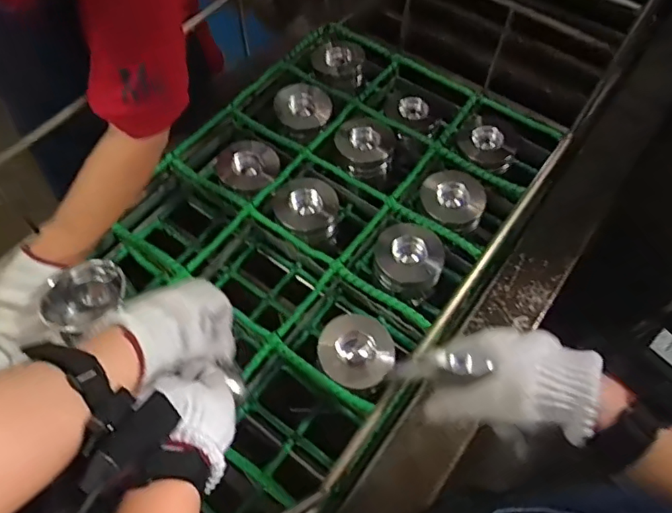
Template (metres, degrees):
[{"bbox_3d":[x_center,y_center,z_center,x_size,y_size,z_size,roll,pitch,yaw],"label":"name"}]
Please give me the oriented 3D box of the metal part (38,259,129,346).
[{"bbox_3d":[-0.284,0.048,0.597,0.087,0.043,0.073,-38,68,-21],"label":"metal part"}]

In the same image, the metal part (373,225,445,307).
[{"bbox_3d":[0.103,0.008,0.736,0.094,0.070,0.089,1,60,-1],"label":"metal part"}]

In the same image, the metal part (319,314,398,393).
[{"bbox_3d":[0.023,0.121,0.661,0.092,0.043,0.093,3,77,-13],"label":"metal part"}]

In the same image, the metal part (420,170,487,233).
[{"bbox_3d":[0.176,-0.080,0.781,0.096,0.064,0.082,-20,62,-13],"label":"metal part"}]

